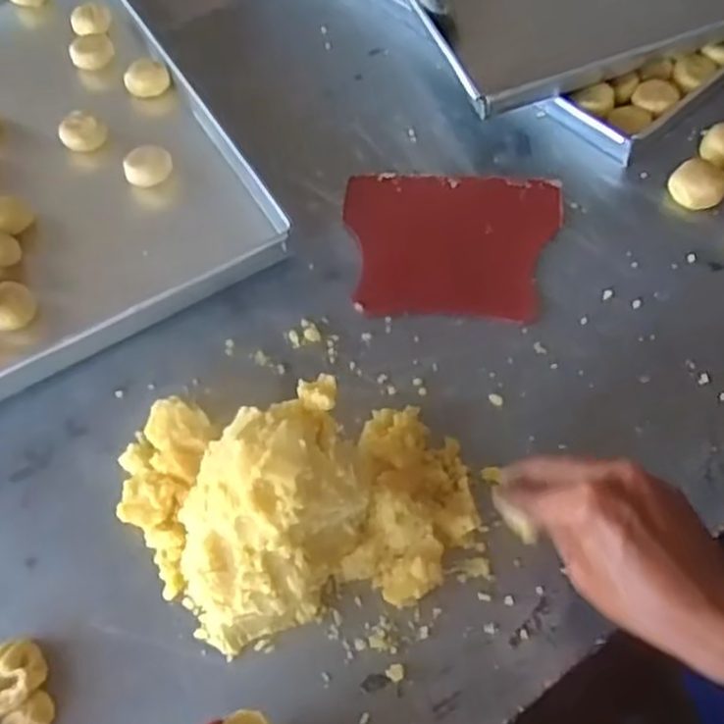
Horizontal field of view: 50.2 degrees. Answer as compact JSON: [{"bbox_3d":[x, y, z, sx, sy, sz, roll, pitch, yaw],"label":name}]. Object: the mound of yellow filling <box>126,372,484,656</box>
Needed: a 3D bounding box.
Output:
[{"bbox_3d":[-0.048,0.077,0.459,0.226,0.107,0.152,-2,58,3],"label":"mound of yellow filling"}]

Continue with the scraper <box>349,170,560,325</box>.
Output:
[{"bbox_3d":[0.068,-0.095,0.611,0.167,0.004,0.132,4,64,8],"label":"scraper"}]

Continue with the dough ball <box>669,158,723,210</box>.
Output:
[{"bbox_3d":[0.267,-0.140,0.614,0.042,0.022,0.037,23,63,17],"label":"dough ball"}]

